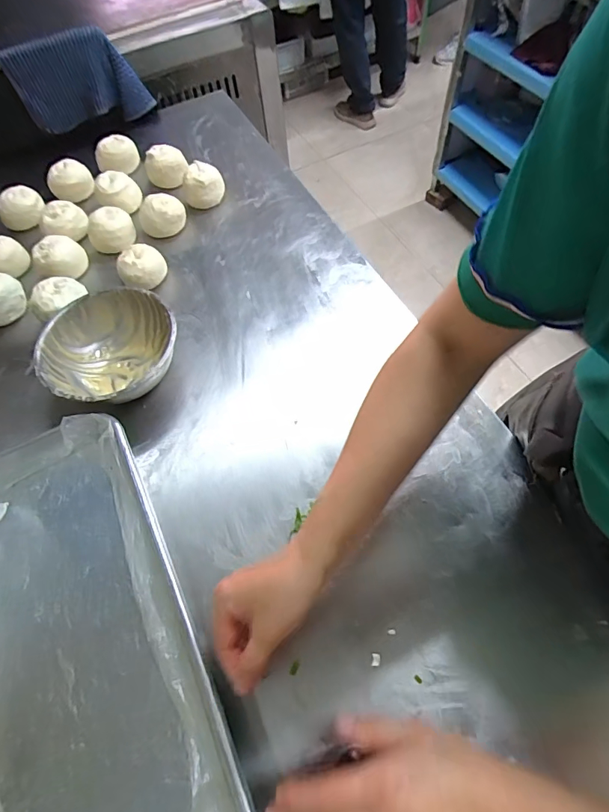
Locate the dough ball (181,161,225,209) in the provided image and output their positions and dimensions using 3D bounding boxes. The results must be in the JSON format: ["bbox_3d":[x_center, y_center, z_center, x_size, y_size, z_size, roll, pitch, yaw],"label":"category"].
[{"bbox_3d":[-0.171,-0.377,0.715,0.070,0.045,0.061,-16,62,-6],"label":"dough ball"}]

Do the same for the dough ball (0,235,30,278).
[{"bbox_3d":[-0.483,-0.239,0.673,0.067,0.045,0.072,-1,61,2],"label":"dough ball"}]

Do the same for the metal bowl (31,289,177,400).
[{"bbox_3d":[-0.240,-0.066,0.542,0.160,0.071,0.161,-1,61,2],"label":"metal bowl"}]

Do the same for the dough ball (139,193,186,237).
[{"bbox_3d":[-0.234,-0.316,0.690,0.075,0.038,0.063,-16,62,-6],"label":"dough ball"}]

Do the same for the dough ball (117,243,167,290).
[{"bbox_3d":[-0.241,-0.206,0.635,0.069,0.043,0.068,-1,61,2],"label":"dough ball"}]

